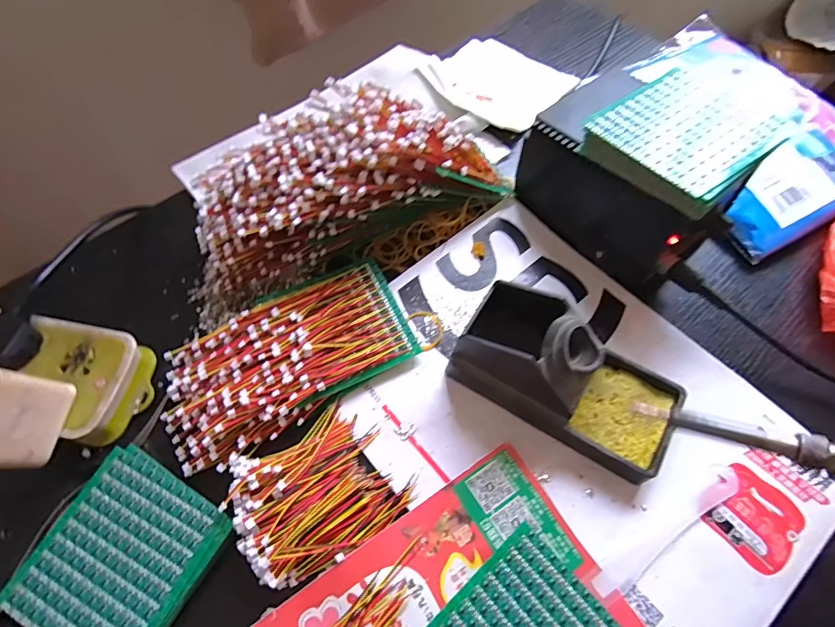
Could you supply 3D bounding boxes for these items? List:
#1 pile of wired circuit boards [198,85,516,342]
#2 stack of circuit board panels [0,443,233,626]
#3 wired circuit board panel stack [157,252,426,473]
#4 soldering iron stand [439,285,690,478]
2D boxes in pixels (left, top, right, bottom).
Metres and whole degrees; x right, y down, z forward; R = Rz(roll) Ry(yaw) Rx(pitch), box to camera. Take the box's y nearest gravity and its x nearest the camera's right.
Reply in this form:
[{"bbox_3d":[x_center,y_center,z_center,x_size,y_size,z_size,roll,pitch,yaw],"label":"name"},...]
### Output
[{"bbox_3d":[-0.060,-0.107,0.357,0.284,0.101,0.095,-26,66,-13],"label":"pile of wired circuit boards"},{"bbox_3d":[-0.178,0.147,0.274,0.094,0.010,0.099,27,66,12],"label":"stack of circuit board panels"},{"bbox_3d":[-0.097,0.029,0.330,0.183,0.026,0.095,-30,67,-15],"label":"wired circuit board panel stack"},{"bbox_3d":[0.102,0.039,0.301,0.143,0.075,0.070,27,66,12],"label":"soldering iron stand"}]

